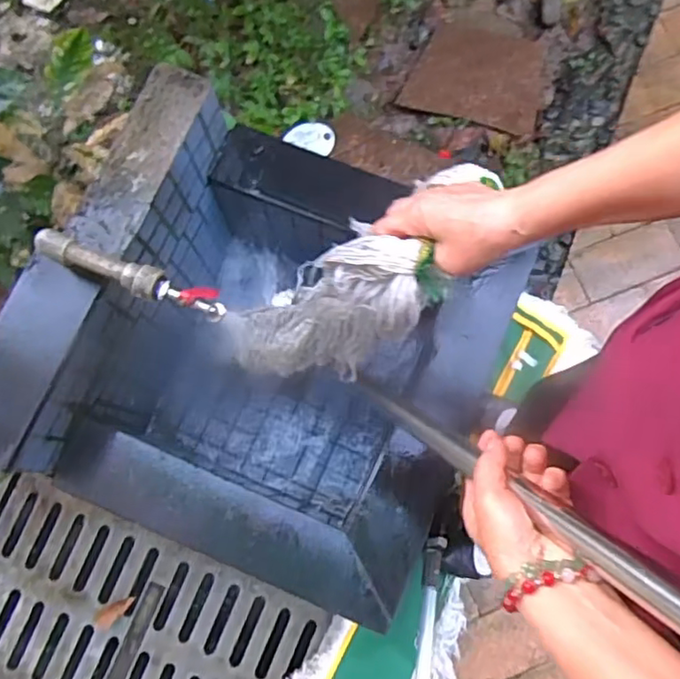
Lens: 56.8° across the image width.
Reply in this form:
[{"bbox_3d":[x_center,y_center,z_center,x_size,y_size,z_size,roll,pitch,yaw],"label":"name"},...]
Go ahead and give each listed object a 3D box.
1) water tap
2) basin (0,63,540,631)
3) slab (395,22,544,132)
[{"bbox_3d":[-0.257,-0.080,0.785,0.245,0.058,0.049,19,80,5],"label":"water tap"},{"bbox_3d":[-0.108,0.025,1.061,0.670,0.474,0.622,23,80,6],"label":"basin"},{"bbox_3d":[0.312,-0.612,1.439,0.301,0.027,0.249,12,79,4],"label":"slab"}]

